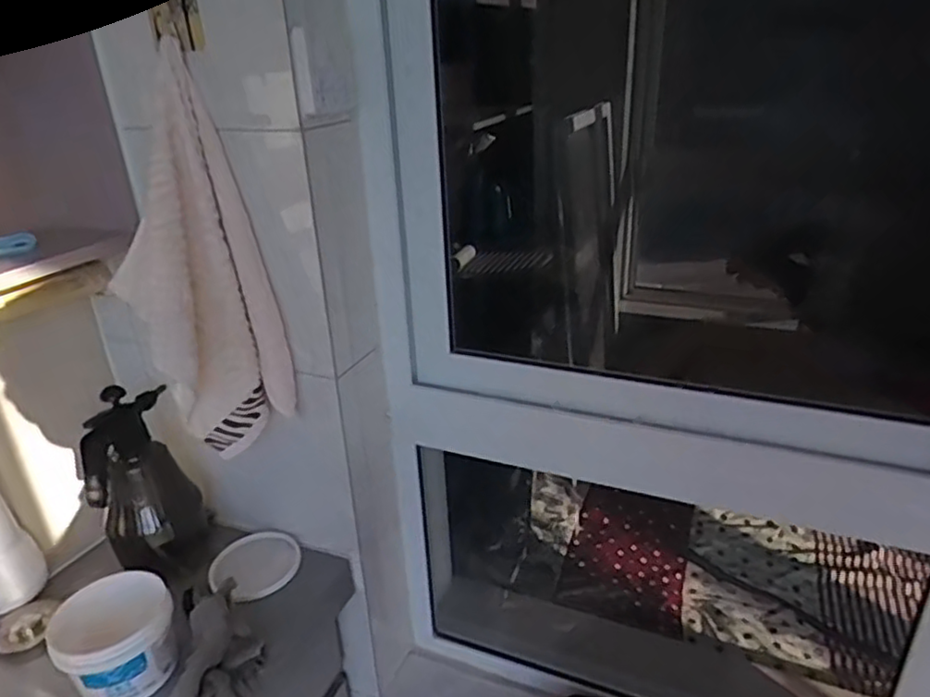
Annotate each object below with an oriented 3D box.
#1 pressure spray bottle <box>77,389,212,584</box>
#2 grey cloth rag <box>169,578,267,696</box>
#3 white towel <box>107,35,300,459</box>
[{"bbox_3d":[-0.454,0.183,0.918,0.133,0.253,0.120,-16,29,-27],"label":"pressure spray bottle"},{"bbox_3d":[-0.290,0.352,0.766,0.094,0.079,0.140,-3,25,-1],"label":"grey cloth rag"},{"bbox_3d":[-0.319,-0.084,0.777,0.159,0.416,0.125,-17,29,-28],"label":"white towel"}]

